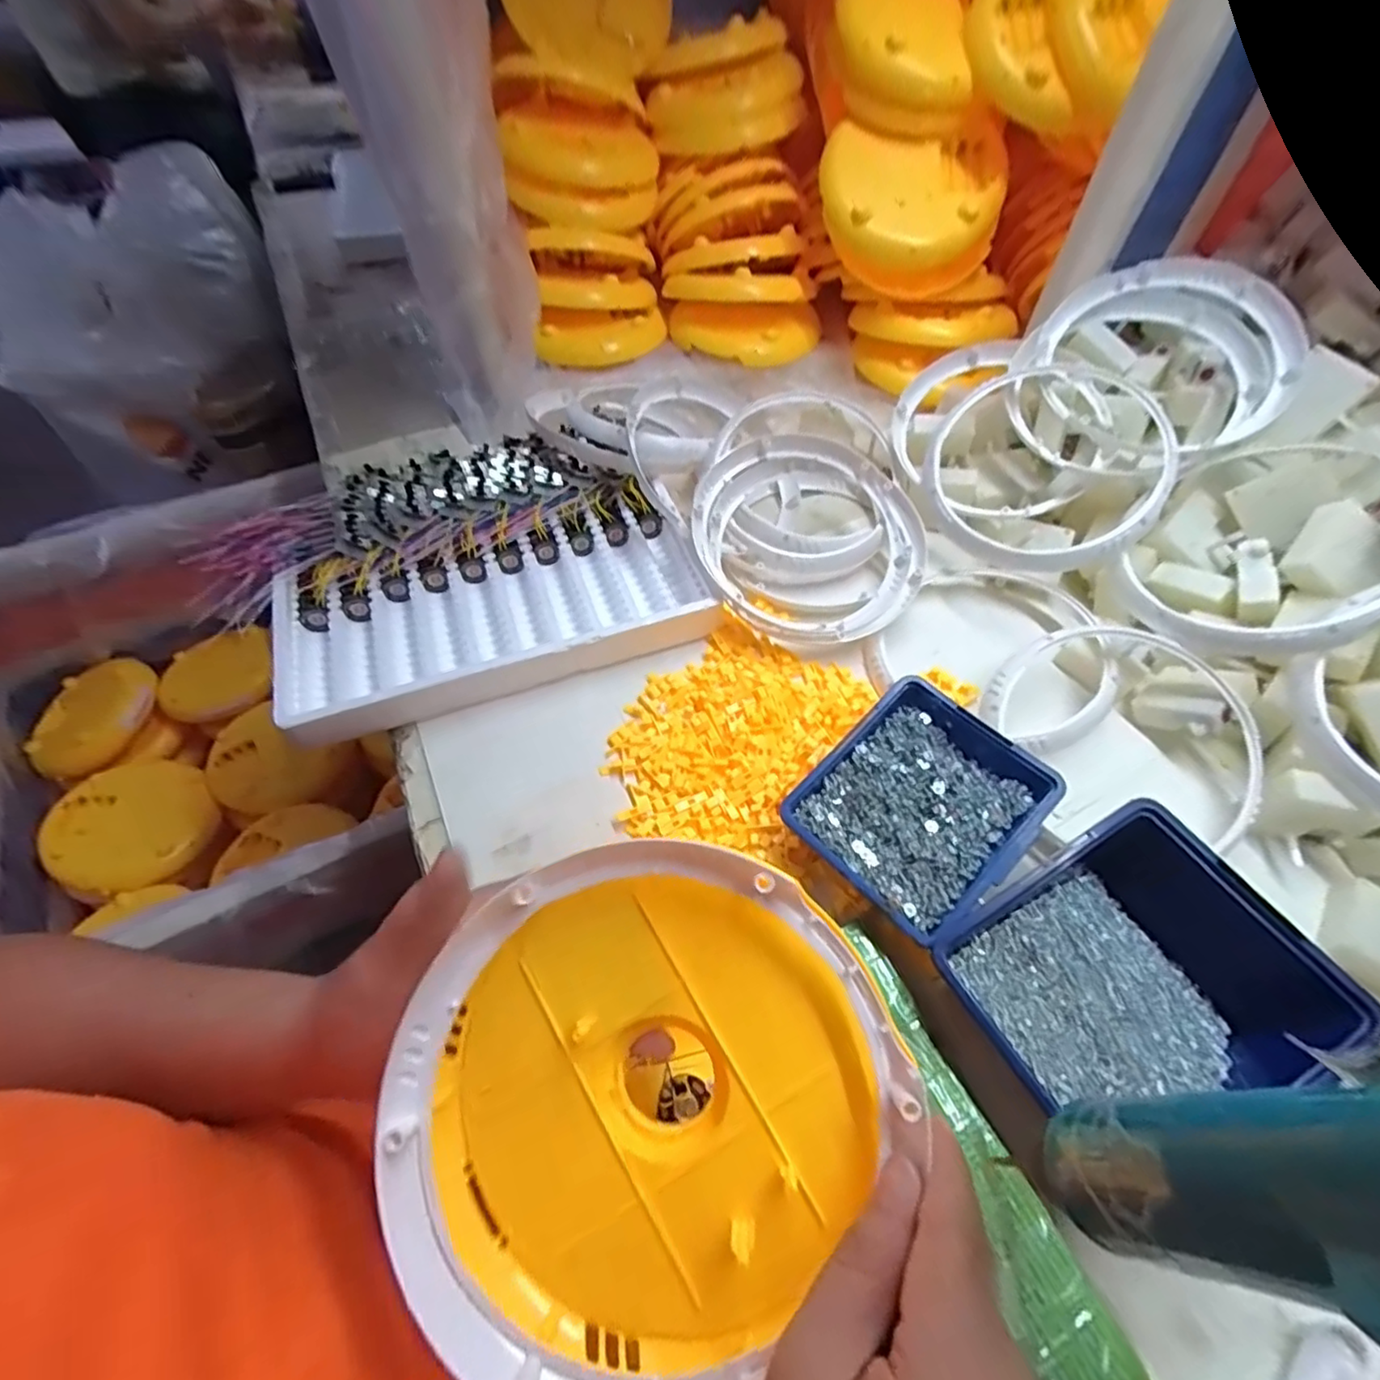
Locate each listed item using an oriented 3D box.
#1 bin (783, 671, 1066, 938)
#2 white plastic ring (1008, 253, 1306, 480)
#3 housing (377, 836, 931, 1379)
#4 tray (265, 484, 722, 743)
[{"bbox_3d":[0.146,0.078,0.411,0.136,0.057,0.120,-38,63,-22],"label":"bin"},{"bbox_3d":[0.376,-0.262,0.521,0.208,0.030,0.183,-32,70,10],"label":"white plastic ring"},{"bbox_3d":[-0.016,0.161,0.242,0.184,0.060,0.206,37,88,12],"label":"housing"},{"bbox_3d":[-0.157,-0.060,0.516,0.340,0.039,0.139,-16,57,-10],"label":"tray"}]

